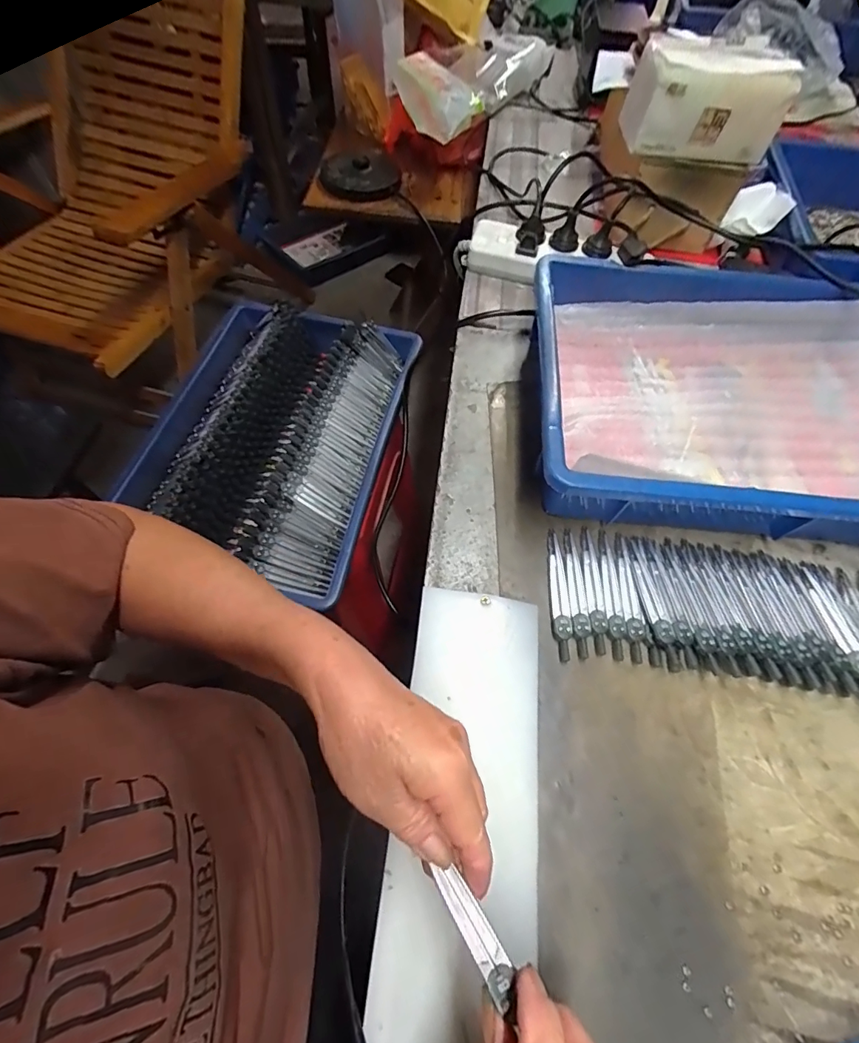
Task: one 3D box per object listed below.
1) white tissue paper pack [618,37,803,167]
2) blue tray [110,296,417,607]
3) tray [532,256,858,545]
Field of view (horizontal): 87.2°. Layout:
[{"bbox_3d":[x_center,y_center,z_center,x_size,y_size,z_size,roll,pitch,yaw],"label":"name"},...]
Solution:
[{"bbox_3d":[0.312,-0.479,0.515,0.162,0.081,0.077,6,61,1],"label":"white tissue paper pack"},{"bbox_3d":[-0.192,-0.126,0.592,0.293,0.083,0.403,14,62,5],"label":"blue tray"},{"bbox_3d":[0.309,-0.121,0.432,0.417,0.076,0.281,5,61,0],"label":"tray"}]

